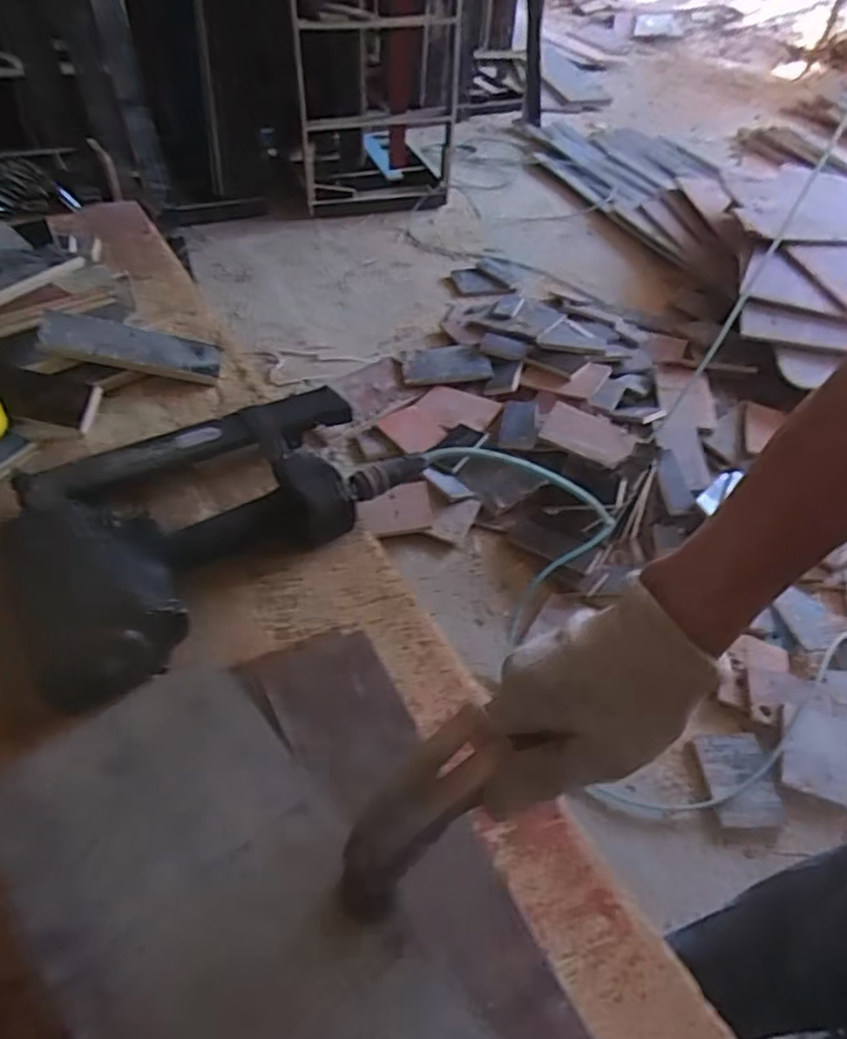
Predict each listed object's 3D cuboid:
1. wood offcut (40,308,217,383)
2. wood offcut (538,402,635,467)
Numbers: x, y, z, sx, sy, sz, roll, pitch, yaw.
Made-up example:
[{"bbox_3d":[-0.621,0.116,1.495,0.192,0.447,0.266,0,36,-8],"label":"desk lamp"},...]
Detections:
[{"bbox_3d":[-0.296,-0.178,0.706,0.168,0.025,0.048,9,49,-20],"label":"wood offcut"},{"bbox_3d":[0.386,-0.201,1.607,0.205,0.016,0.128,23,49,17],"label":"wood offcut"}]

